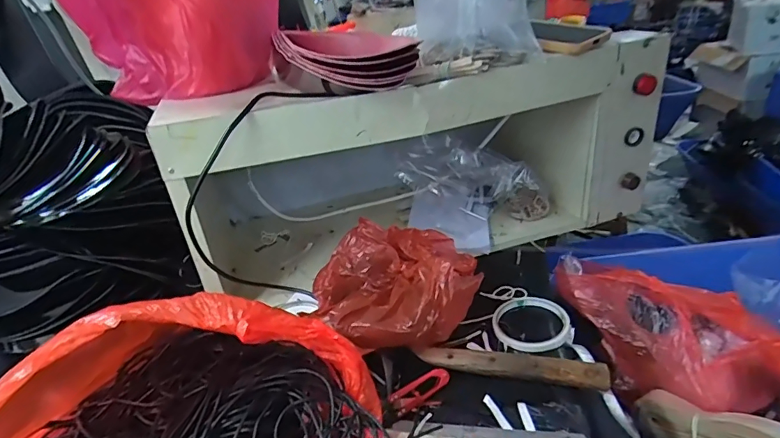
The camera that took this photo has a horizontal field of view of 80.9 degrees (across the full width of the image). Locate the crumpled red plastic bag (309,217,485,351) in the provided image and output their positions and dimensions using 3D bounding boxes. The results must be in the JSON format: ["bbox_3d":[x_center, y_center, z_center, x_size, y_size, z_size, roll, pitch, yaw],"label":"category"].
[{"bbox_3d":[0.003,0.080,0.555,0.191,0.096,0.198,-9,27,-4],"label":"crumpled red plastic bag"}]

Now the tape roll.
[{"bbox_3d":[0.167,0.123,0.543,0.086,0.018,0.085,3,29,18],"label":"tape roll"}]

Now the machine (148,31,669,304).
[{"bbox_3d":[0.021,-0.106,0.734,0.652,0.293,0.333,-11,29,-15],"label":"machine"}]

